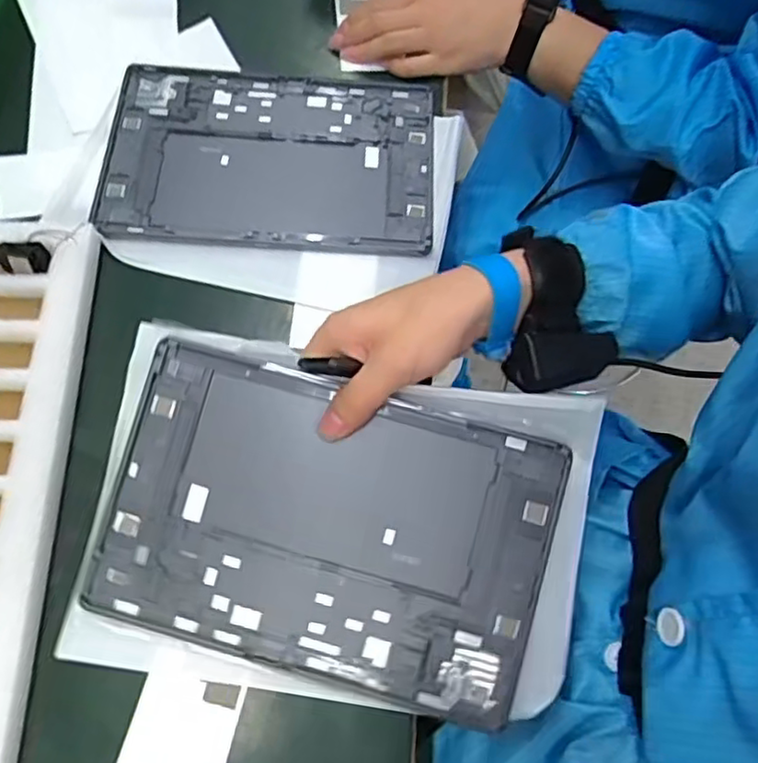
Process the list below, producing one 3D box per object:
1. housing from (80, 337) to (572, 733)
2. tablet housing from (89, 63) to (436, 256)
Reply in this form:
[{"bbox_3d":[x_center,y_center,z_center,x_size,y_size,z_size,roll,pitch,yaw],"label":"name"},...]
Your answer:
[{"bbox_3d":[-0.032,0.085,0.387,0.252,0.007,0.165,15,84,4],"label":"housing"},{"bbox_3d":[-0.084,-0.179,0.519,0.250,0.007,0.166,3,66,0],"label":"tablet housing"}]

